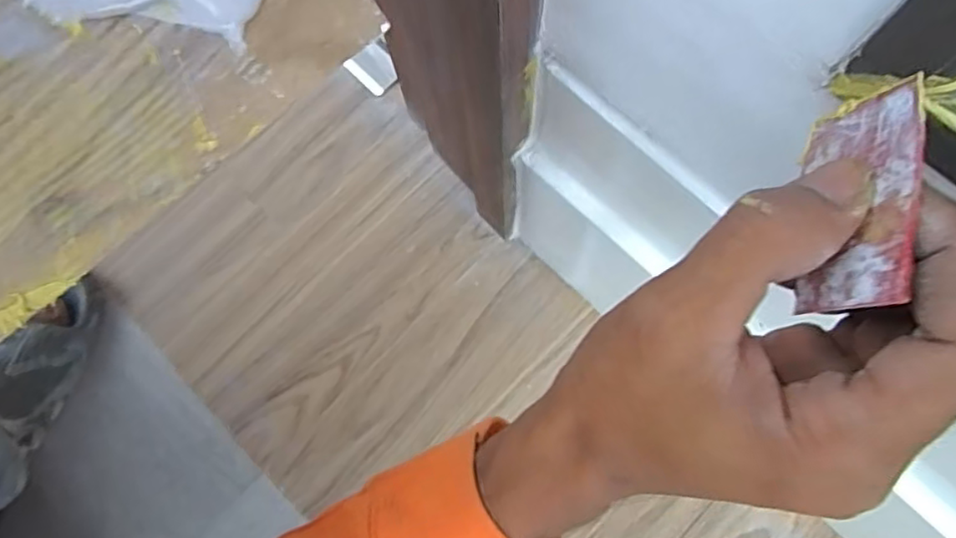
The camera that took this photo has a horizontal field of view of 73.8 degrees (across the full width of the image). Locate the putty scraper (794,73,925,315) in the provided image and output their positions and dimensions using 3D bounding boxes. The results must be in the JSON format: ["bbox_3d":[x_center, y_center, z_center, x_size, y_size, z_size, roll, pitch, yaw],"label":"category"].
[{"bbox_3d":[0.099,-0.017,0.167,0.004,0.037,0.055,11,80,-12],"label":"putty scraper"}]

